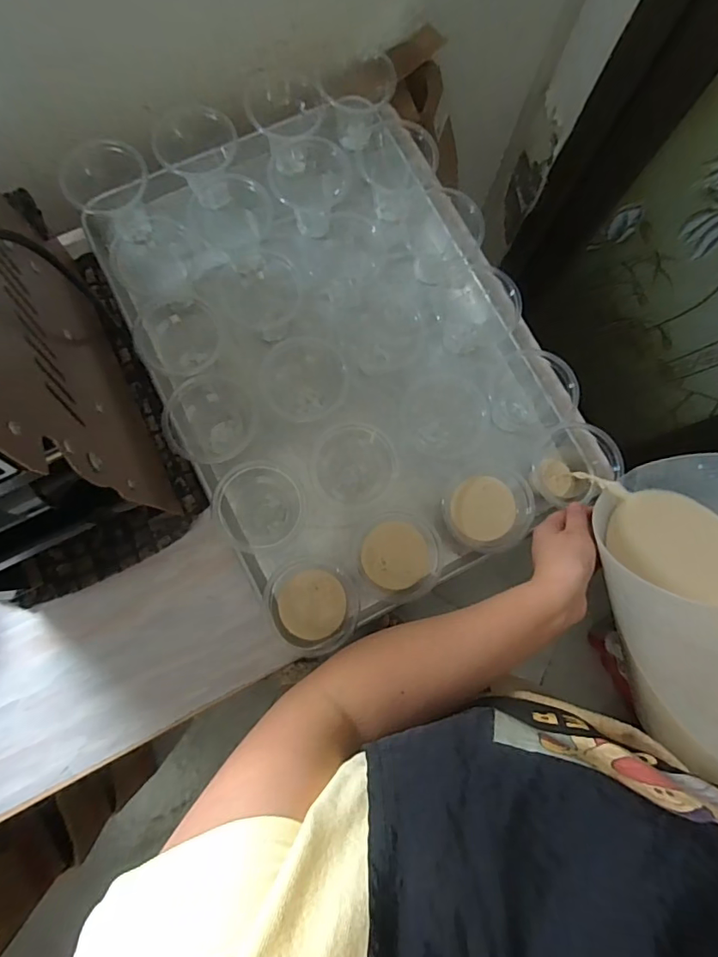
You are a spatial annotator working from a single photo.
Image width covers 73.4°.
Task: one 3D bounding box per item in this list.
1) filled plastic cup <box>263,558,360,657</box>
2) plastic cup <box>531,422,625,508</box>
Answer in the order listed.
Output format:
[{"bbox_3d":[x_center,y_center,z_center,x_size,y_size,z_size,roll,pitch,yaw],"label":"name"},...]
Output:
[{"bbox_3d":[-0.050,0.136,0.510,0.095,0.074,0.096,0,81,-2],"label":"filled plastic cup"},{"bbox_3d":[0.228,-0.013,0.534,0.086,0.090,0.077,-35,84,-7],"label":"plastic cup"}]

